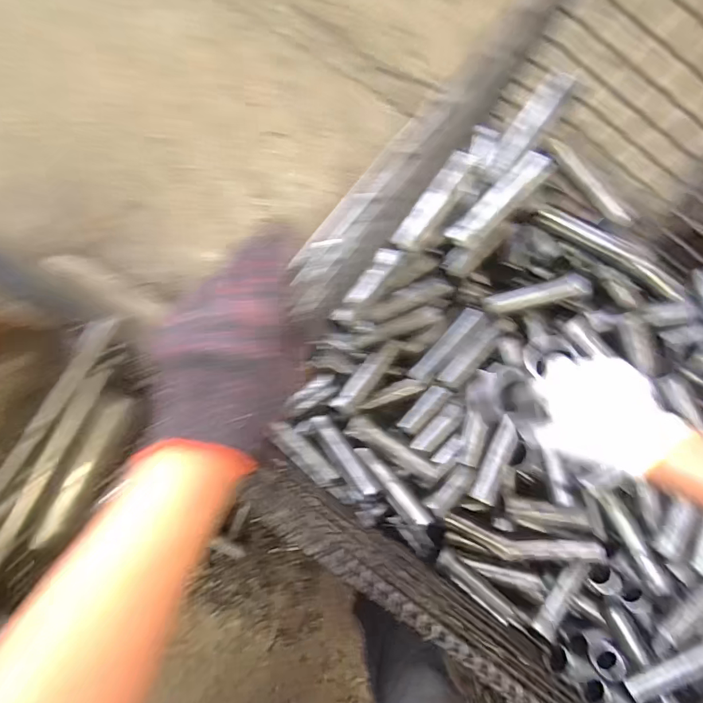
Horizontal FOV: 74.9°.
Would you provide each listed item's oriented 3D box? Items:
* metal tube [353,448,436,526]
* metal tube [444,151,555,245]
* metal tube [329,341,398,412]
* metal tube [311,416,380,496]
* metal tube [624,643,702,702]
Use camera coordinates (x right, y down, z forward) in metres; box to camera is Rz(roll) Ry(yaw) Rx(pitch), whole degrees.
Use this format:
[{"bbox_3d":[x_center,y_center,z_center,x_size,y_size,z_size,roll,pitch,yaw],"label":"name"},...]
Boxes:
[{"bbox_3d":[0.081,0.266,0.919,0.031,0.022,0.203,-43,60,-4],"label":"metal tube"},{"bbox_3d":[0.252,-0.259,0.793,0.196,0.036,0.053,-42,90,16],"label":"metal tube"},{"bbox_3d":[0.032,0.053,0.943,0.052,0.045,0.186,42,67,0],"label":"metal tube"},{"bbox_3d":[-0.014,0.210,0.929,0.037,0.040,0.188,-37,68,-4],"label":"metal tube"},{"bbox_3d":[0.599,0.579,0.837,0.195,0.036,0.039,-42,90,19],"label":"metal tube"}]

